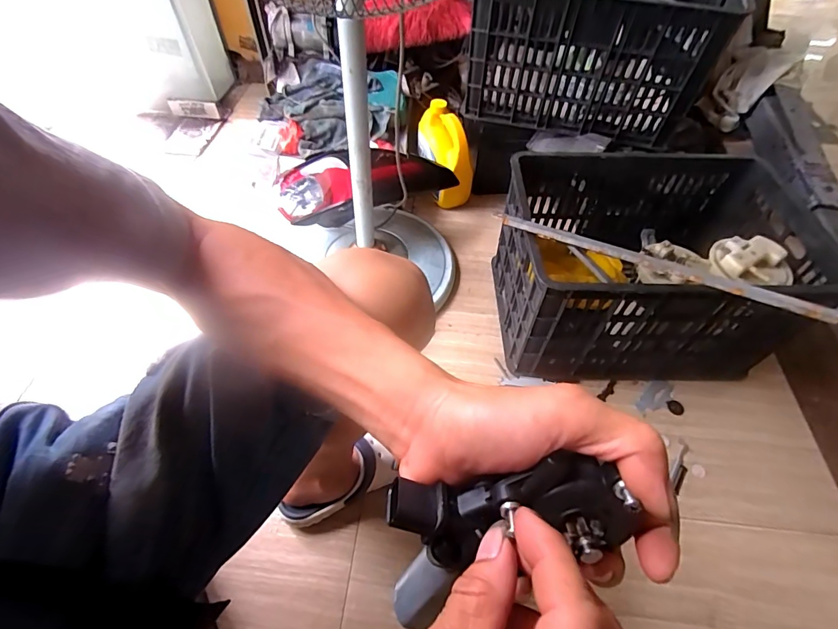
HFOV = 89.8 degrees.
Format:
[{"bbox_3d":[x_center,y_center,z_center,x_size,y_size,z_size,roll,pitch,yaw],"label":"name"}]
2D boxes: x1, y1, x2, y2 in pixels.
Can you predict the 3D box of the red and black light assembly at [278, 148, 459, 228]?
[{"bbox_3d":[-0.096,-0.280,0.908,0.397,0.122,0.097,-16,55,-11],"label":"red and black light assembly"}]

